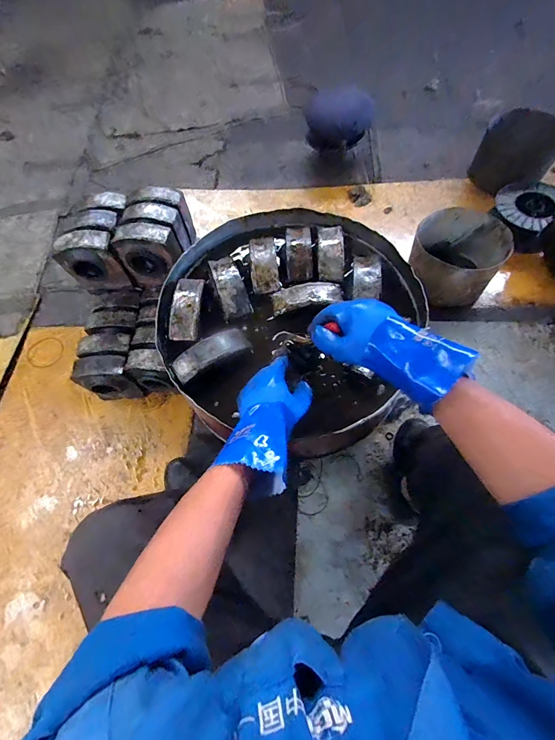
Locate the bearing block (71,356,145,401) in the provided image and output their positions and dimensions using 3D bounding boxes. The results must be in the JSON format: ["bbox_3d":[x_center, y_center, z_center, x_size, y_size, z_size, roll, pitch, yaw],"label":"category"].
[{"bbox_3d":[-0.511,0.040,1.036,0.162,0.194,0.093,-10,65,0],"label":"bearing block"}]

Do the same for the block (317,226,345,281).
[{"bbox_3d":[0.124,-0.274,0.782,0.060,0.028,0.147,-1,79,0],"label":"block"}]

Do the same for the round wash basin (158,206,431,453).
[{"bbox_3d":[0.035,-0.121,0.775,0.565,0.155,0.580,-2,65,3],"label":"round wash basin"}]

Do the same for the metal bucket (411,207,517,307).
[{"bbox_3d":[0.614,-0.395,1.185,0.292,0.198,0.276,0,65,0],"label":"metal bucket"}]

